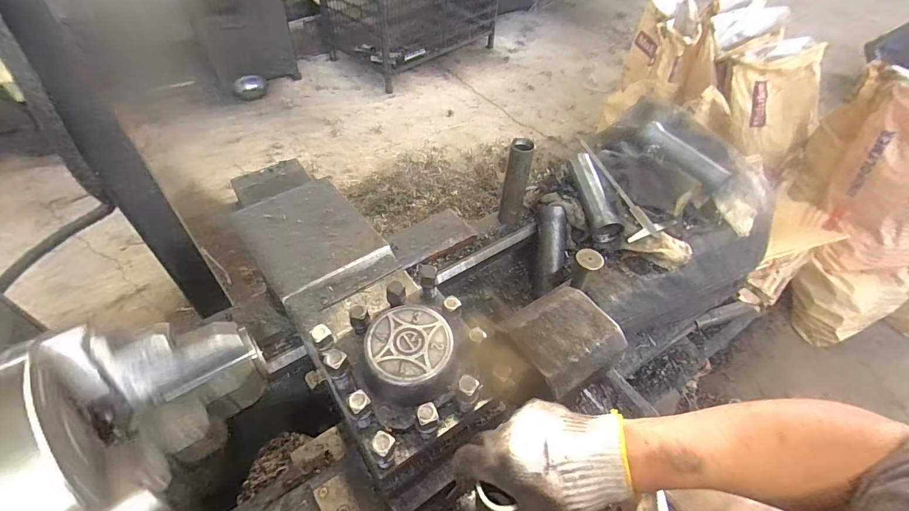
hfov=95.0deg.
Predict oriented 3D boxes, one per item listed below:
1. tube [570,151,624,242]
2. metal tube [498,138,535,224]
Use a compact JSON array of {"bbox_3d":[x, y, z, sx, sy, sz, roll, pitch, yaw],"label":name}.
[{"bbox_3d":[0.272,-0.123,0.819,0.049,0.044,0.202,-7,64,-9],"label":"tube"},{"bbox_3d":[0.119,-0.140,0.805,0.048,0.174,0.047,11,50,6],"label":"metal tube"}]

